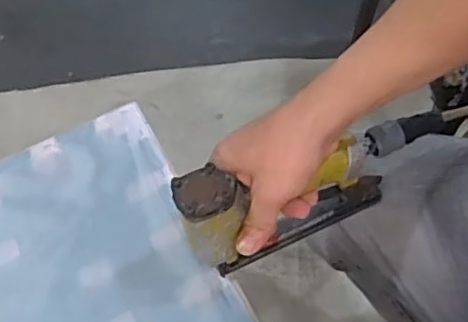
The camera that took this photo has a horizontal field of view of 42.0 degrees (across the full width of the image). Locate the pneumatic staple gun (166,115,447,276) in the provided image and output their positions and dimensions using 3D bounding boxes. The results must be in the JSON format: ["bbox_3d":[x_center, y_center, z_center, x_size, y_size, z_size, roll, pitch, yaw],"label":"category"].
[{"bbox_3d":[0.066,0.029,0.562,0.253,0.118,0.048,-17,58,-20],"label":"pneumatic staple gun"}]

